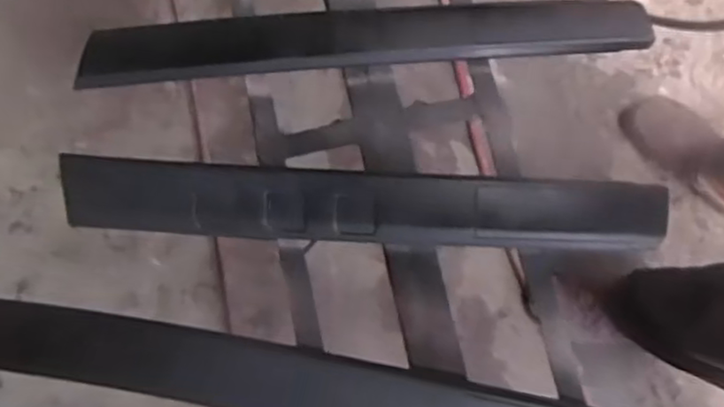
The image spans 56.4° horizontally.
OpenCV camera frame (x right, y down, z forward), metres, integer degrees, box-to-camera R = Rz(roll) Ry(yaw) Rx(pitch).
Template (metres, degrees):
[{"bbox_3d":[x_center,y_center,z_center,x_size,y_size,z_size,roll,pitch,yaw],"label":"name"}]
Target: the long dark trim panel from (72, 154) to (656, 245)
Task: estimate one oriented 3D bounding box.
[{"bbox_3d":[0.009,-0.001,0.680,0.597,0.032,0.070,2,79,0],"label":"long dark trim panel"}]

